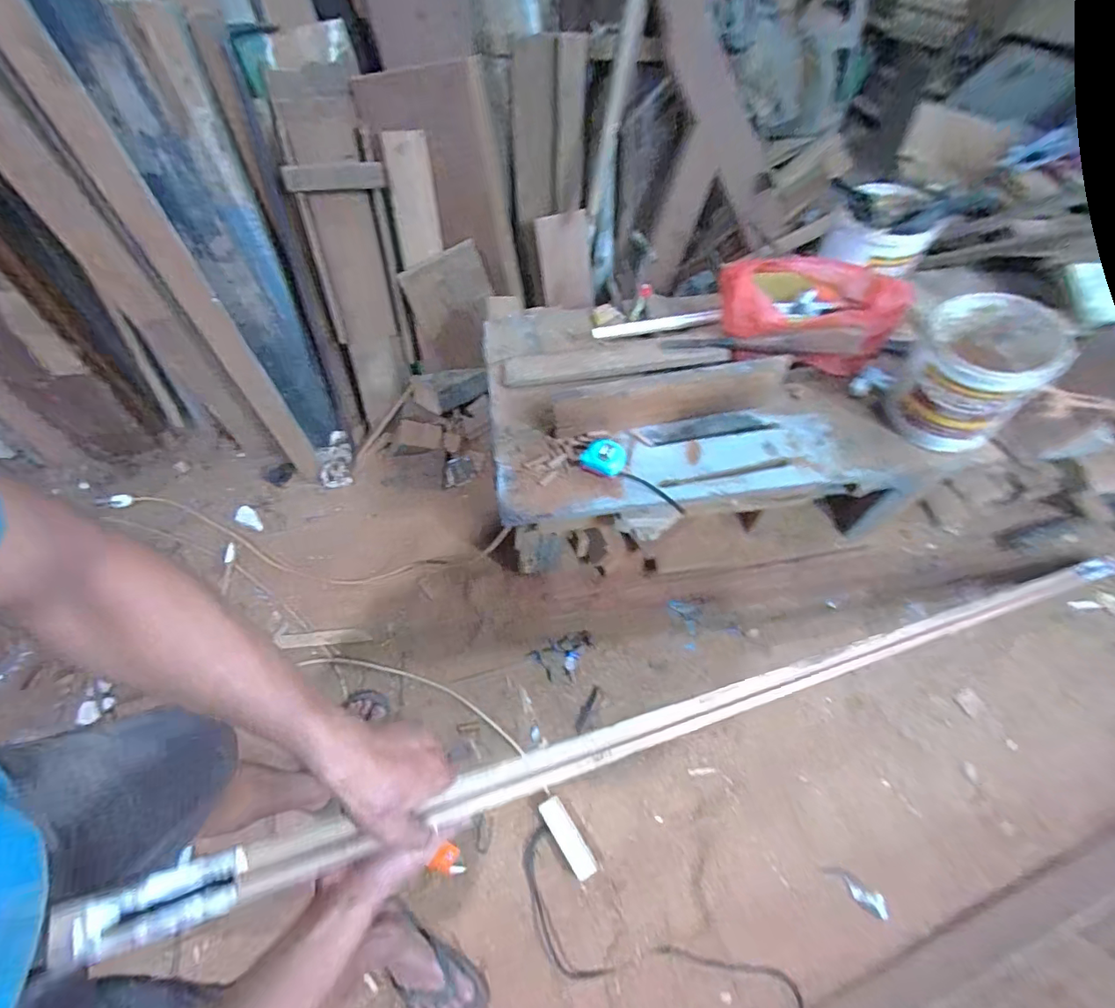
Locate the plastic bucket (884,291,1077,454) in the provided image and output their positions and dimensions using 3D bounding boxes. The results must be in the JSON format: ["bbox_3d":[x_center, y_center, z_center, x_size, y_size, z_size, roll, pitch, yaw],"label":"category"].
[{"bbox_3d":[0.684,-0.220,0.855,0.173,0.187,0.173,1,64,-1],"label":"plastic bucket"}]

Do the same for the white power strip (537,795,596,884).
[{"bbox_3d":[0.018,0.688,1.057,0.045,0.027,0.155,-30,68,-15],"label":"white power strip"}]

